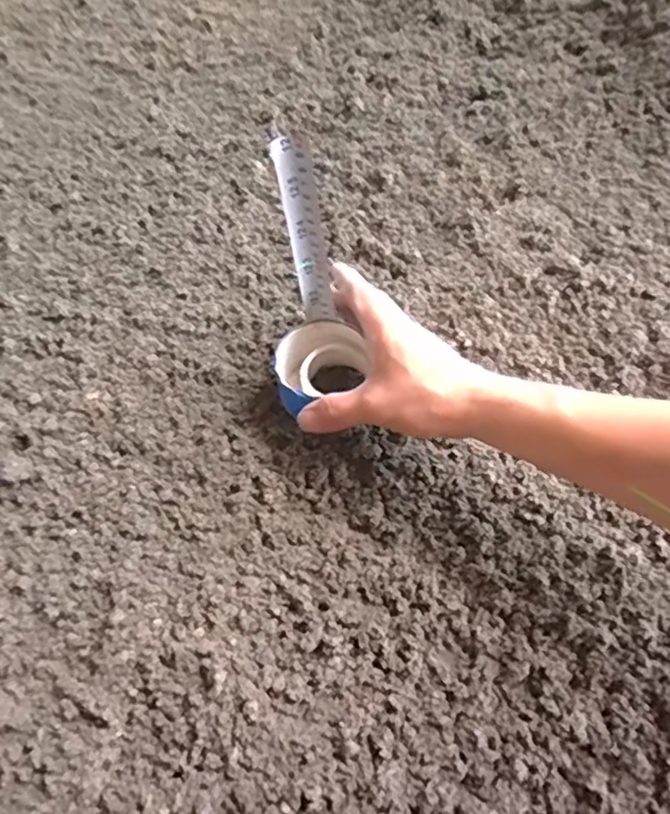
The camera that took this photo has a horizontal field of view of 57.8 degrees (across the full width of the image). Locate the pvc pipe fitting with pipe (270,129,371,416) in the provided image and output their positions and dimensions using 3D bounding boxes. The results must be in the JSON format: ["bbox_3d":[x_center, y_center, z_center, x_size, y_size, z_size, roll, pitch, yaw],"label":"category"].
[{"bbox_3d":[-0.018,-0.076,0.416,0.062,0.199,0.075,17,58,18],"label":"pvc pipe fitting with pipe"}]

